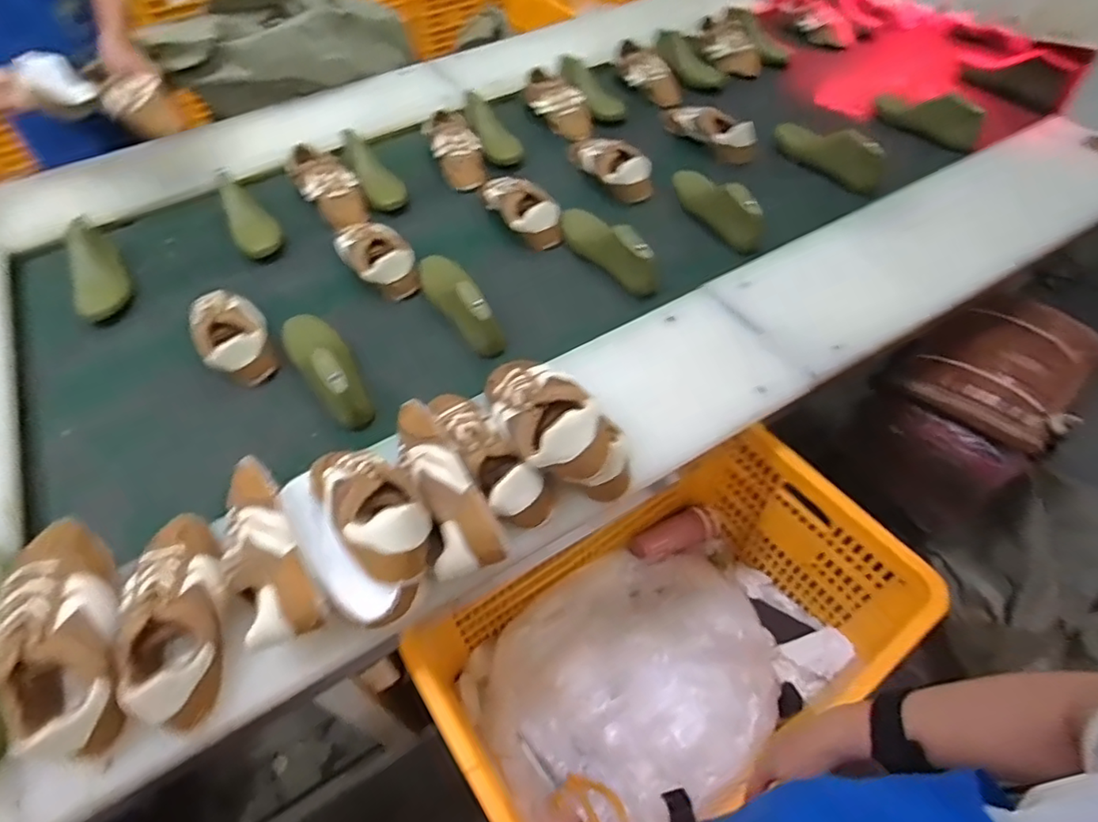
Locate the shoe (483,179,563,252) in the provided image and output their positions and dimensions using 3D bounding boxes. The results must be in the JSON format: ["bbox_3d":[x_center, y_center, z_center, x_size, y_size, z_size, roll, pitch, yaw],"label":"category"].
[{"bbox_3d":[-0.058,-0.395,1.146,0.085,0.082,0.212,-24,56,-14],"label":"shoe"}]

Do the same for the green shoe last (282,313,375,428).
[{"bbox_3d":[-0.348,-0.087,0.905,0.075,0.088,0.251,-30,57,-18],"label":"green shoe last"}]

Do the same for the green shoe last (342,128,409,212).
[{"bbox_3d":[-0.376,-0.508,1.238,0.083,0.053,0.247,-28,72,-19],"label":"green shoe last"}]

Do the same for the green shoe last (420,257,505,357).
[{"bbox_3d":[-0.155,-0.194,0.983,0.069,0.082,0.252,-26,56,-15],"label":"green shoe last"}]

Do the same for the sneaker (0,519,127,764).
[{"bbox_3d":[-0.498,0.224,0.609,0.101,0.105,0.245,-22,55,-13],"label":"sneaker"}]

